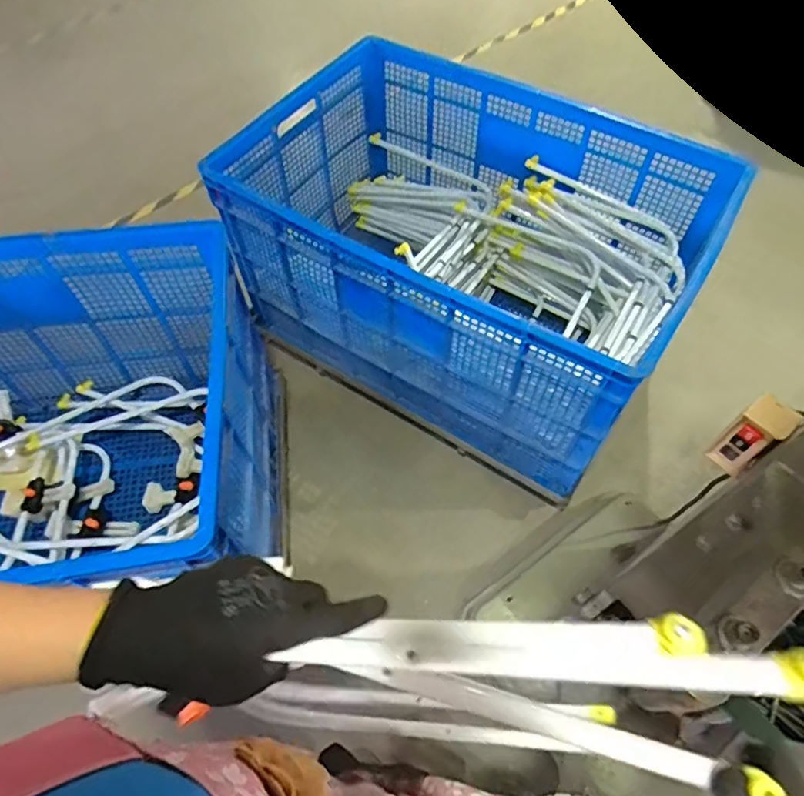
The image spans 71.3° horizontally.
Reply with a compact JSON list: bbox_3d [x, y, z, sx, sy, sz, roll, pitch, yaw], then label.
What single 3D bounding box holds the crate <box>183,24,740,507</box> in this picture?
[{"bbox_3d":[0.154,-0.354,1.440,1.021,0.546,0.677,27,63,16],"label":"crate"}]

